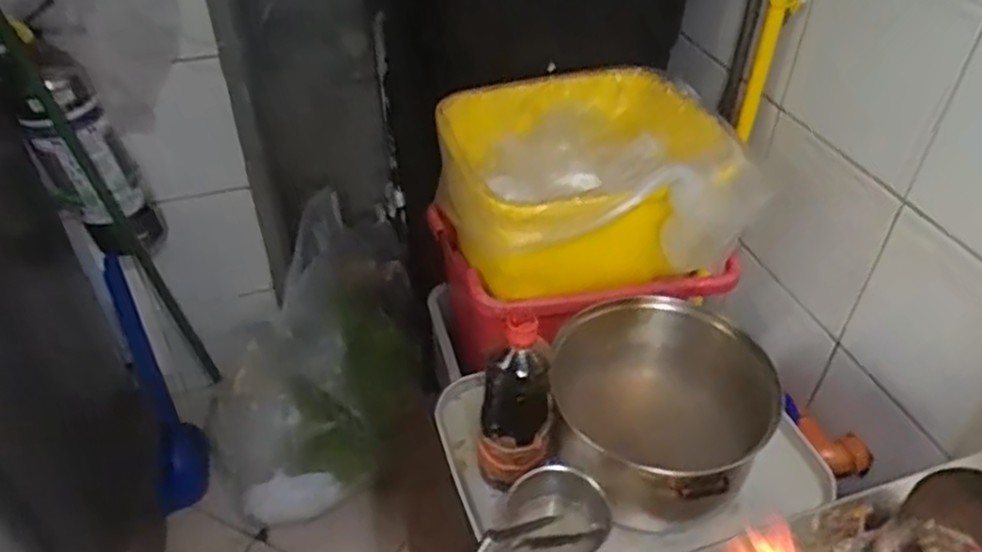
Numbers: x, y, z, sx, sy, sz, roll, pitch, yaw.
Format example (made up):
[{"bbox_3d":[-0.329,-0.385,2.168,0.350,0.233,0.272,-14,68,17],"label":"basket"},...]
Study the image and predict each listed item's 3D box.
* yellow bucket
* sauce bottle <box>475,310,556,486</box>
[{"bbox_3d":[0.160,-0.150,1.205,0.425,0.223,0.425,0,40,0],"label":"yellow bucket"},{"bbox_3d":[0.028,0.156,0.857,0.085,0.255,0.061,6,40,6],"label":"sauce bottle"}]

